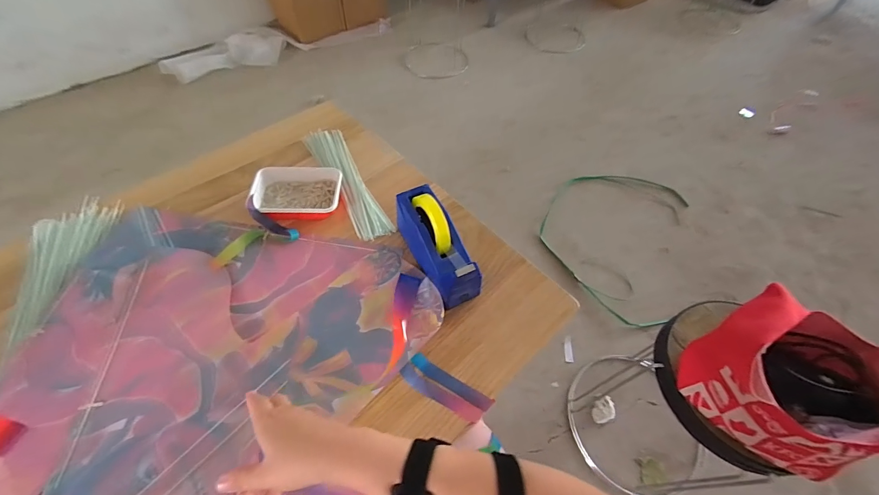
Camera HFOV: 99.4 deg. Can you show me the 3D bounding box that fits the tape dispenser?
[{"bbox_3d":[-0.005,-0.009,0.622,0.067,0.115,0.197,-23,60,-17],"label":"tape dispenser"}]

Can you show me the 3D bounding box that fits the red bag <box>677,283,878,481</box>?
[{"bbox_3d":[0.491,0.188,0.517,0.215,0.184,0.189,11,56,5],"label":"red bag"}]

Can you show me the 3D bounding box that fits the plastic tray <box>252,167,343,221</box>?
[{"bbox_3d":[-0.275,-0.107,0.730,0.165,0.036,0.119,-5,56,-5],"label":"plastic tray"}]

